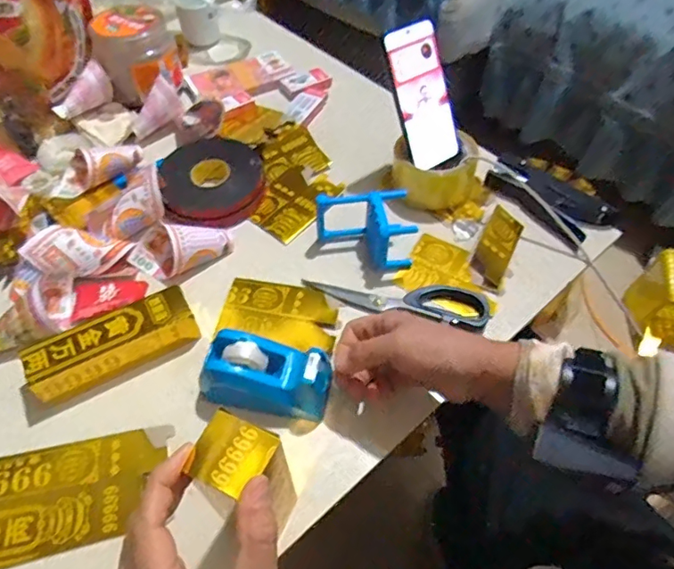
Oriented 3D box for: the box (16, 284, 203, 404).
[{"bbox_3d":[-0.209,0.055,0.490,0.146,0.046,0.049,-27,57,-18],"label":"box"}]

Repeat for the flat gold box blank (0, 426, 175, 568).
[{"bbox_3d":[-0.276,0.182,0.417,0.269,0.005,0.091,-11,53,-9],"label":"flat gold box blank"}]

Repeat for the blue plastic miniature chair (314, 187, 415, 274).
[{"bbox_3d":[0.029,-0.057,0.558,0.097,0.068,0.066,-5,53,-3],"label":"blue plastic miniature chair"}]

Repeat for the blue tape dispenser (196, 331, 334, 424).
[{"bbox_3d":[-0.064,0.080,0.462,0.112,0.061,0.056,9,54,7],"label":"blue tape dispenser"}]

